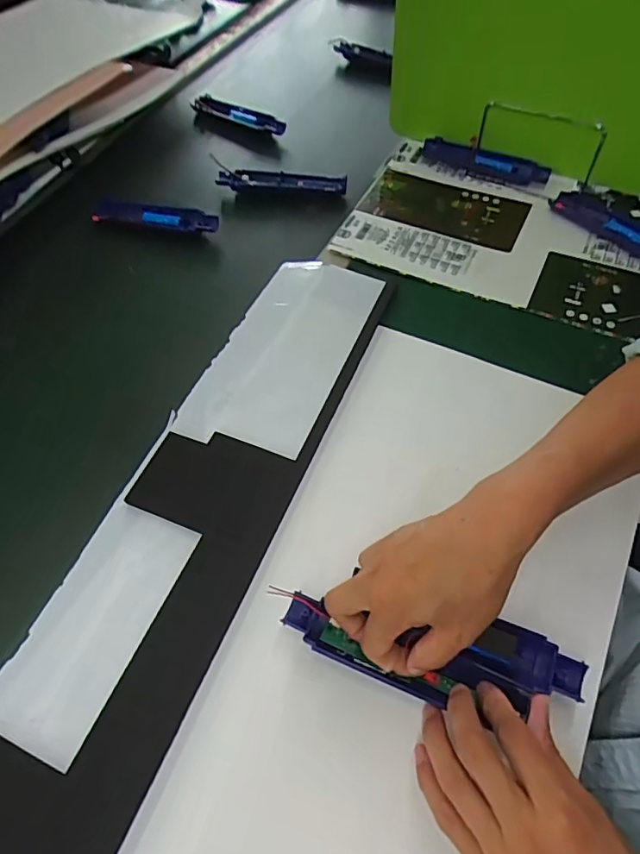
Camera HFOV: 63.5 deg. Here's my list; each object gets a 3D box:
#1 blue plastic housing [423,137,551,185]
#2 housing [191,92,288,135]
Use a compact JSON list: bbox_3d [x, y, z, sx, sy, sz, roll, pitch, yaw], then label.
[{"bbox_3d":[0.217,-0.350,0.681,0.165,0.017,0.032,24,62,16],"label":"blue plastic housing"},{"bbox_3d":[-0.126,-0.491,0.815,0.180,0.019,0.029,24,62,16],"label":"housing"}]

